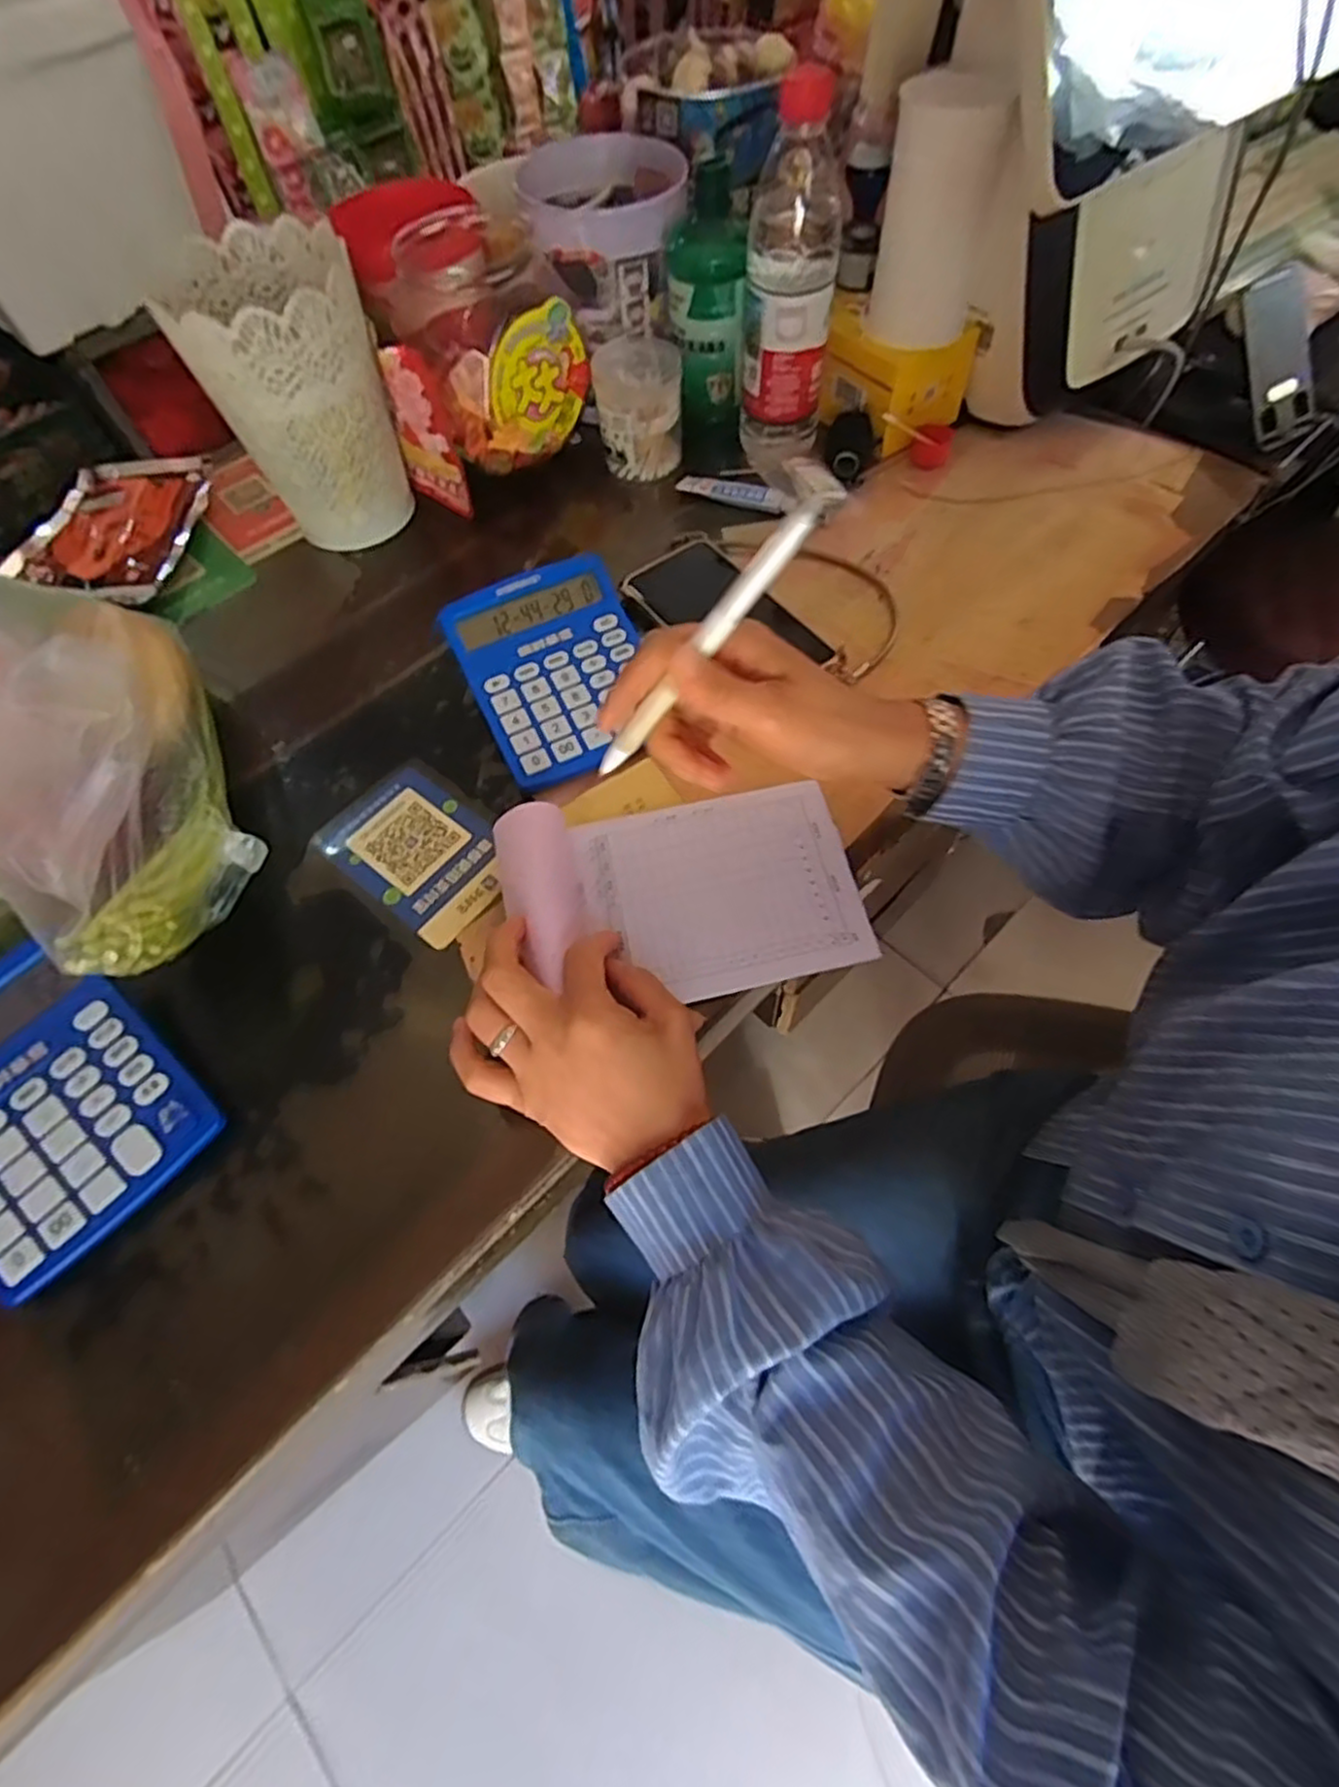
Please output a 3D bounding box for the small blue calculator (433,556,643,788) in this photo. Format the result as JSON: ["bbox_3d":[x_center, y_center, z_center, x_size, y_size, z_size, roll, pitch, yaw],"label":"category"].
[{"bbox_3d":[-0.074,-0.153,0.491,0.120,0.038,0.145,-25,64,-10],"label":"small blue calculator"}]

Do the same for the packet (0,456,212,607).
[{"bbox_3d":[-0.461,-0.306,0.612,0.126,0.023,0.165,6,63,6],"label":"packet"}]

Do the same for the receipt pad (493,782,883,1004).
[{"bbox_3d":[0.007,-0.003,0.420,0.197,0.034,0.123,-11,62,-2],"label":"receipt pad"}]

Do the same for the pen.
[{"bbox_3d":[0.015,-0.106,0.316,0.151,0.011,0.013,-47,62,26],"label":"pen"}]

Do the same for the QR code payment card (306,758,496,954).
[{"bbox_3d":[-0.156,-0.030,0.465,0.124,0.004,0.085,33,69,19],"label":"QR code payment card"}]

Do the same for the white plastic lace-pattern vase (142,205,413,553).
[{"bbox_3d":[-0.271,-0.368,0.555,0.122,0.164,0.130,-19,63,-7],"label":"white plastic lace-pattern vase"}]

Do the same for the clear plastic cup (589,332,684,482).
[{"bbox_3d":[-0.024,-0.405,0.616,0.074,0.070,0.084,-6,62,0],"label":"clear plastic cup"}]

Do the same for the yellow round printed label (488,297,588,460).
[{"bbox_3d":[-0.100,-0.397,0.575,0.091,0.092,0.009,-42,68,-17],"label":"yellow round printed label"}]

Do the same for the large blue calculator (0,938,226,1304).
[{"bbox_3d":[-0.321,0.105,0.370,0.148,0.038,0.115,36,70,20],"label":"large blue calculator"}]

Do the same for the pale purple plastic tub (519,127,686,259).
[{"bbox_3d":[-0.055,-0.554,0.589,0.138,0.038,0.144,-6,62,0],"label":"pale purple plastic tub"}]

